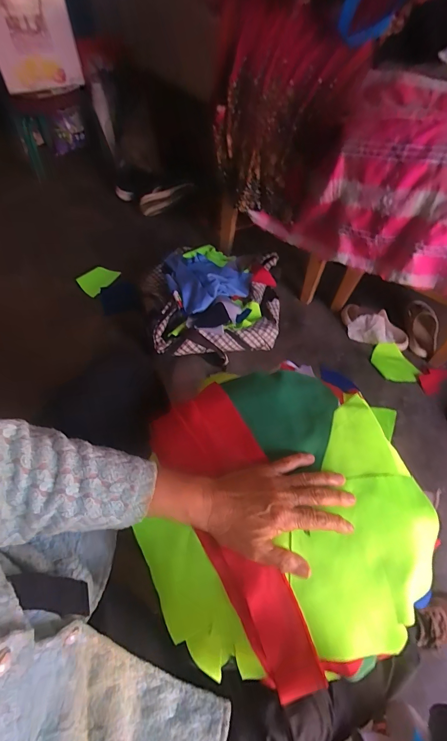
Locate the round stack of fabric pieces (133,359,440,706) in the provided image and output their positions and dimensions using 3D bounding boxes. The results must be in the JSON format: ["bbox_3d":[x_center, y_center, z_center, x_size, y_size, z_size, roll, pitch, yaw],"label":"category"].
[{"bbox_3d":[0.076,0.148,0.416,0.325,0.057,0.358,0,62,-4],"label":"round stack of fabric pieces"}]

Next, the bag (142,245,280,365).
[{"bbox_3d":[-0.039,-0.245,1.113,0.439,0.120,0.427,2,61,-3],"label":"bag"}]

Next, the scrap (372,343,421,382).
[{"bbox_3d":[0.554,-0.020,1.108,0.101,0.019,0.149,-35,74,-2],"label":"scrap"}]

